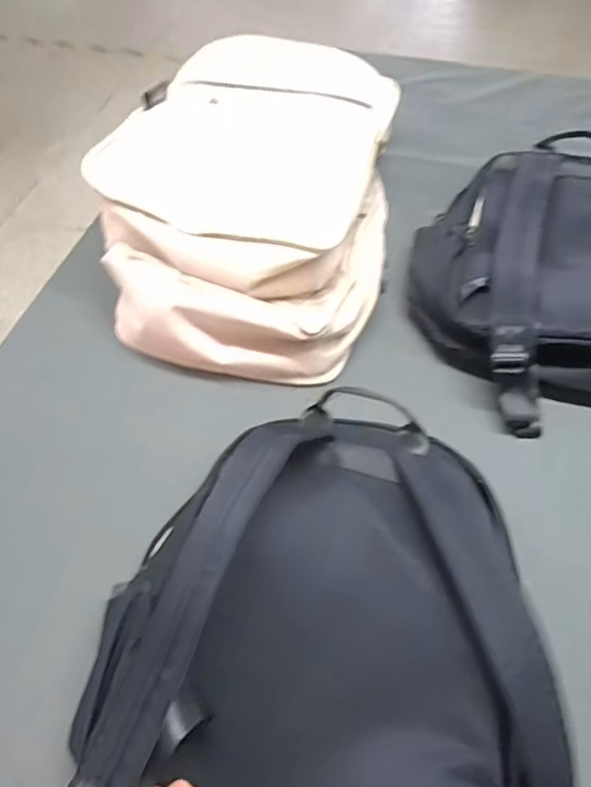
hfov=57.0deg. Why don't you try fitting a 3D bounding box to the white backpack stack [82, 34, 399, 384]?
[{"bbox_3d":[-0.036,-0.256,0.671,0.302,0.169,0.456,6,58,8],"label":"white backpack stack"}]

